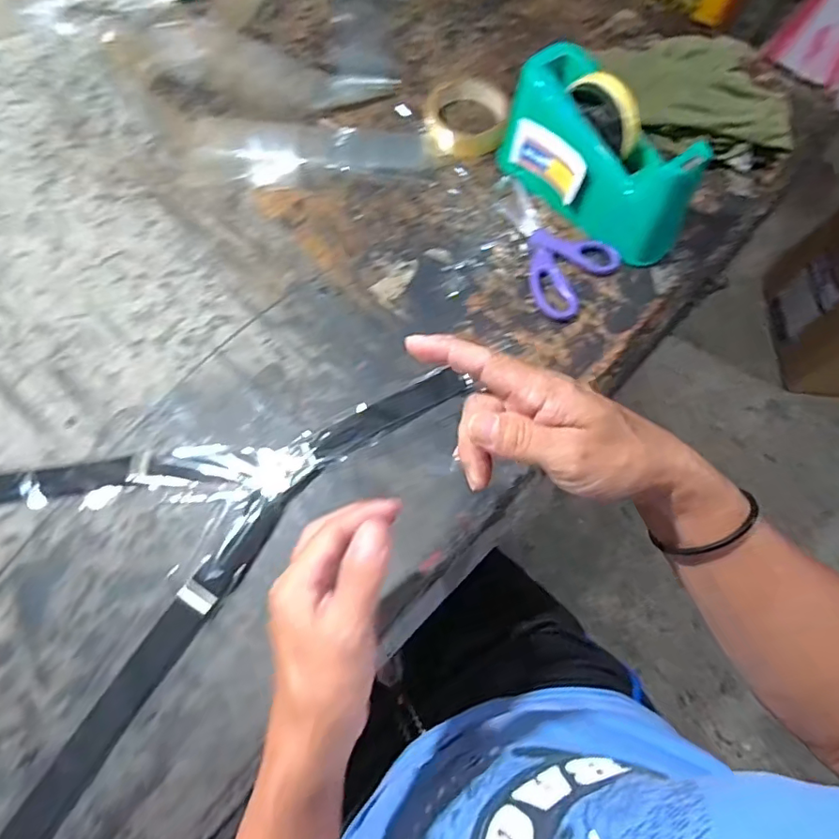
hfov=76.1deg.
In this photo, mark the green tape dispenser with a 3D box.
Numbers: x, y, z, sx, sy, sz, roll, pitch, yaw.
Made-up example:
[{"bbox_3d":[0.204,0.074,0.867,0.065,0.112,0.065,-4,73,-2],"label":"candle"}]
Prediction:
[{"bbox_3d":[0.174,-0.250,0.515,0.074,0.114,0.200,-42,76,-16],"label":"green tape dispenser"}]

